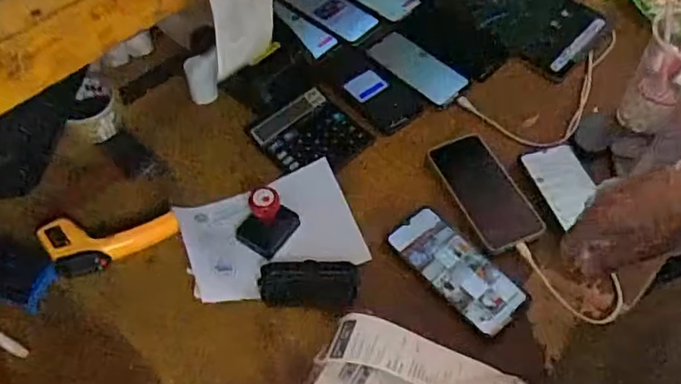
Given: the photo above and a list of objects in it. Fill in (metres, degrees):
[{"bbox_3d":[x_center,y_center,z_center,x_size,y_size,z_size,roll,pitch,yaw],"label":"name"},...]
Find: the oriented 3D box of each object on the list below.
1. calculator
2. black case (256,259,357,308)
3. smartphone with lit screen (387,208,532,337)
[{"bbox_3d":[-0.041,-0.078,0.799,0.124,0.017,0.125,-37,65,-22],"label":"calculator"},{"bbox_3d":[-0.037,0.105,0.676,0.109,0.017,0.051,-1,57,-1],"label":"black case"},{"bbox_3d":[0.137,0.088,0.694,0.073,0.005,0.167,-37,65,-21],"label":"smartphone with lit screen"}]

